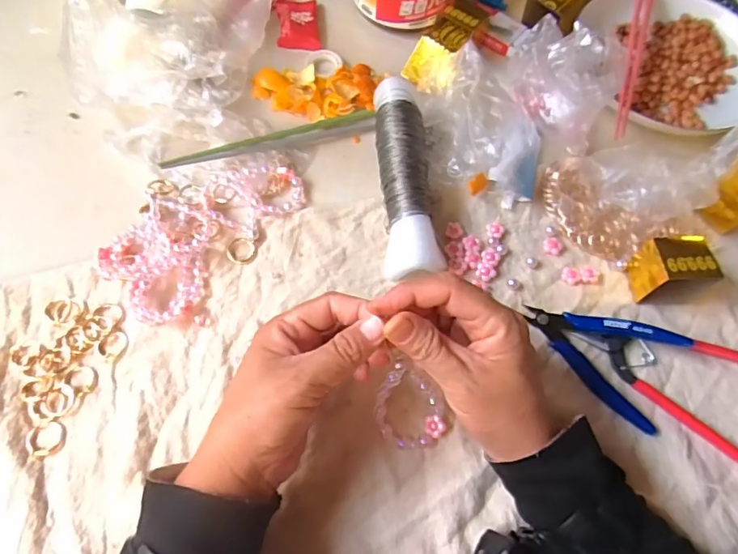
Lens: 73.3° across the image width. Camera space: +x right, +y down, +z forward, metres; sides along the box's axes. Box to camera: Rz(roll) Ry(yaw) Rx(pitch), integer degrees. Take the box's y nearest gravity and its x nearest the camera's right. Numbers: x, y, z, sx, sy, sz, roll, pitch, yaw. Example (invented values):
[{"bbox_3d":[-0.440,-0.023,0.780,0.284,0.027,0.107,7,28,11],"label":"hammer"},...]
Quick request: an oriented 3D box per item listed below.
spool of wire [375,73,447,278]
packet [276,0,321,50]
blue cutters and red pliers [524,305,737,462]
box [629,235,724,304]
[{"bbox_3d":[0.032,-0.086,0.423,0.046,0.044,0.181,-2,65,-3],"label":"spool of wire"},{"bbox_3d":[-0.075,-0.268,0.521,0.042,0.014,0.073,-5,65,-4],"label":"packet"},{"bbox_3d":[0.209,0.074,0.367,0.181,0.024,0.083,13,65,4],"label":"blue cutters and red pliers"},{"bbox_3d":[0.238,-0.009,0.390,0.044,0.047,0.041,1,65,-2],"label":"box"}]

